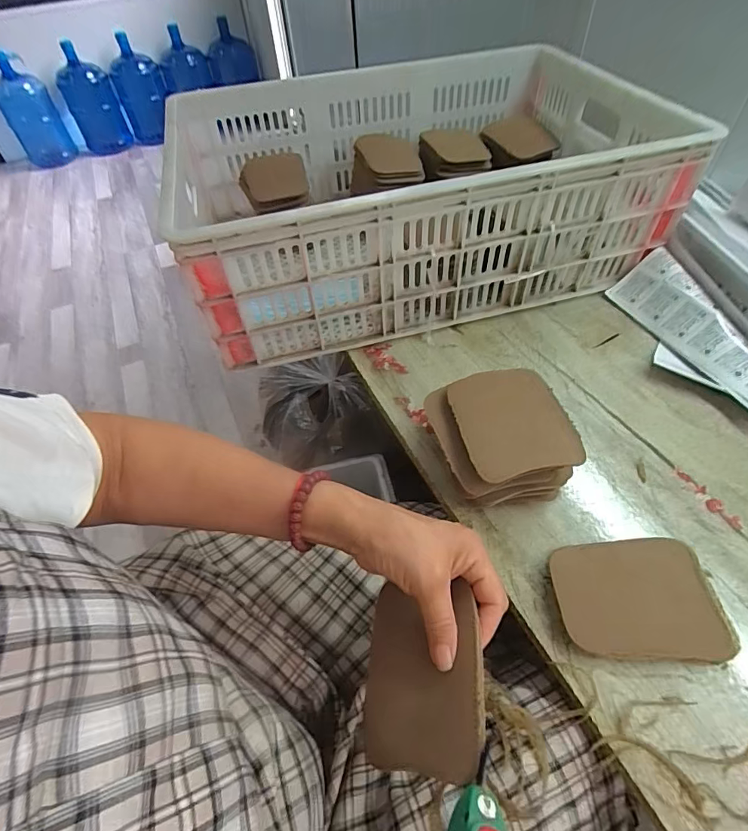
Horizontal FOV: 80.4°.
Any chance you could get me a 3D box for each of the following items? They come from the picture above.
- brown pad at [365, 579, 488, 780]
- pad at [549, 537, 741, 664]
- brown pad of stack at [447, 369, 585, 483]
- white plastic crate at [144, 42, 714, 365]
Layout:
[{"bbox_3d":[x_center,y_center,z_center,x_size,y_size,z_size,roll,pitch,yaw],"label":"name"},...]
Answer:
[{"bbox_3d":[0.030,0.170,0.294,0.092,0.007,0.105,-24,42,37],"label":"brown pad"},{"bbox_3d":[0.207,0.144,0.351,0.118,0.019,0.088,-1,50,2],"label":"pad"},{"bbox_3d":[0.122,0.001,0.390,0.097,0.013,0.114,-12,51,-5],"label":"brown pad of stack"},{"bbox_3d":[0.054,-0.344,0.647,0.598,0.186,0.456,-13,51,-8],"label":"white plastic crate"}]

